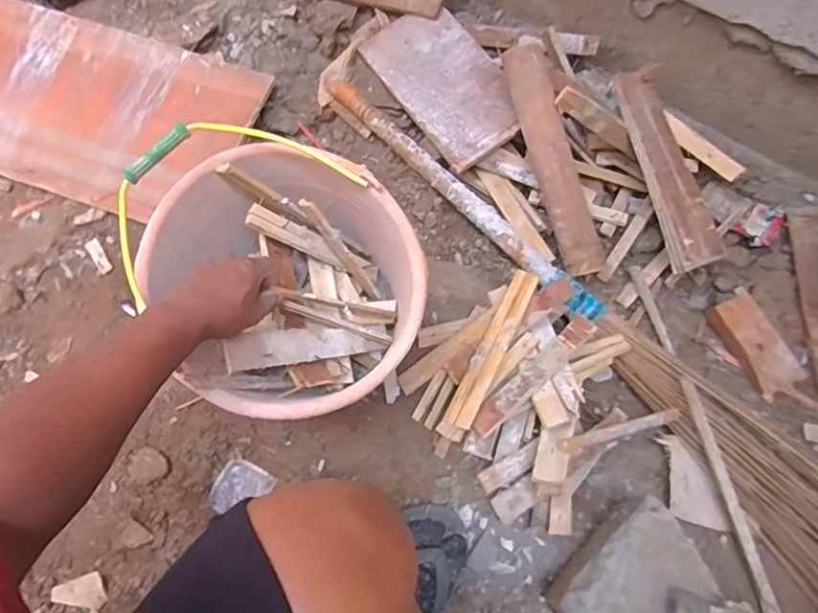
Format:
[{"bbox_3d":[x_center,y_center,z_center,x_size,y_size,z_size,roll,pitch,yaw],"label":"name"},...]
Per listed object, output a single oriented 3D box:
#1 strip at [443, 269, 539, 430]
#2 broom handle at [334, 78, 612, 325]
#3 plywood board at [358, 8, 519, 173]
[{"bbox_3d":[0.112,0.053,0.714,0.035,0.017,0.227,26,71,11],"label":"strip"},{"bbox_3d":[0.075,-0.181,0.844,0.044,0.025,0.573,-40,72,-14],"label":"broom handle"},{"bbox_3d":[0.059,-0.375,0.899,0.160,0.010,0.309,-33,70,-3],"label":"plywood board"}]

